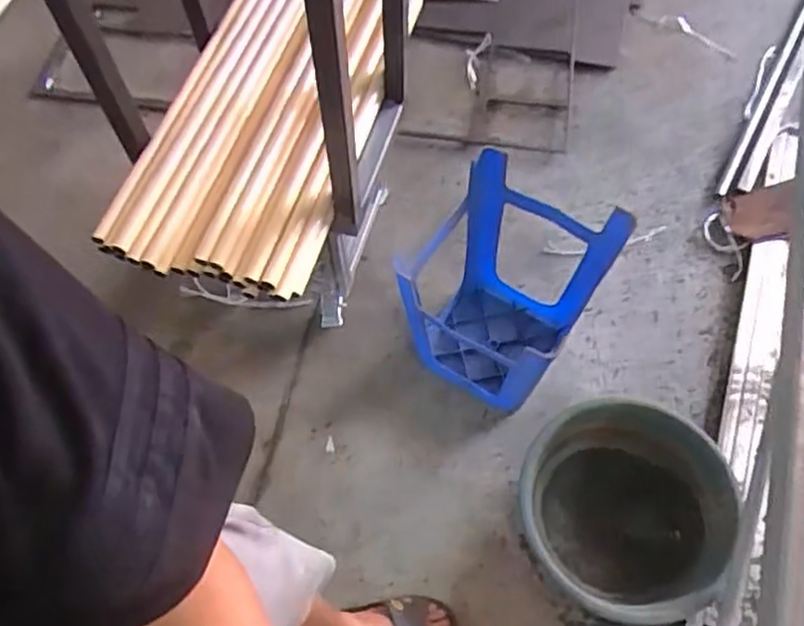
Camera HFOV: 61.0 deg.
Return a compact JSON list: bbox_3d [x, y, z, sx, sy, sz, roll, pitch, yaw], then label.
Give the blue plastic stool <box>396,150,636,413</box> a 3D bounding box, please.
[{"bbox_3d":[0.195,-0.026,1.402,0.316,0.445,0.321,34,68,16],"label":"blue plastic stool"}]

